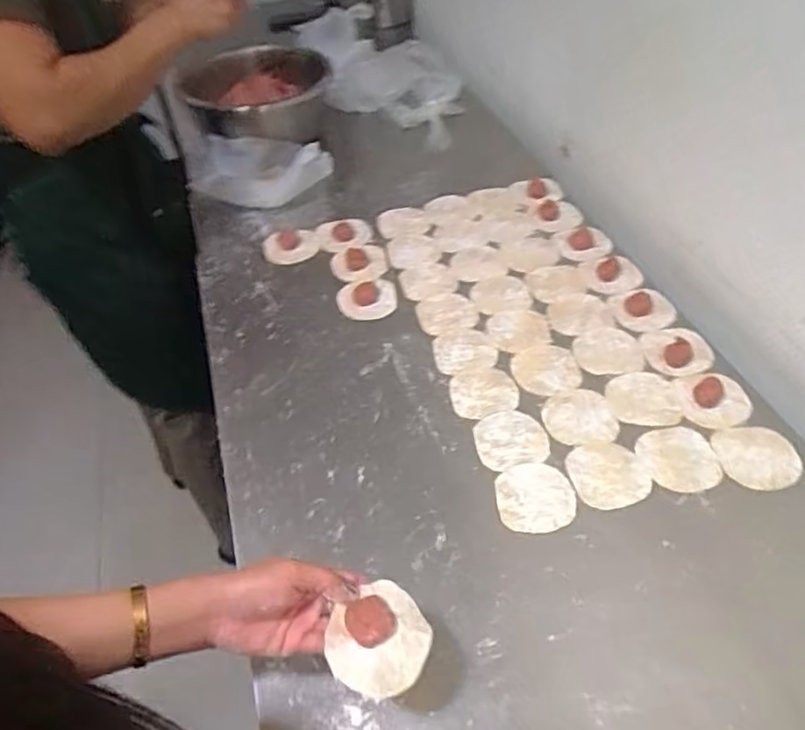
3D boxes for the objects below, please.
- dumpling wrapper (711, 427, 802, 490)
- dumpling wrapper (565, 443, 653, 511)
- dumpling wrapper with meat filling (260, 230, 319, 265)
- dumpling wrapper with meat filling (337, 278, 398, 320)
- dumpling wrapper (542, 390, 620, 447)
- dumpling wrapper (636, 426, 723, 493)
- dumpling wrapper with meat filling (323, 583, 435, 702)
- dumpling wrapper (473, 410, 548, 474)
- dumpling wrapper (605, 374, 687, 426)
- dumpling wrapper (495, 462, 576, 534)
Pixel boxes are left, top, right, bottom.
[{"bbox_3d":[0.379,0.099,0.672,0.084,0.006,0.080,-1,44,5],"label":"dumpling wrapper"},{"bbox_3d":[0.217,0.114,0.665,0.079,0.004,0.076,-8,46,-3],"label":"dumpling wrapper"},{"bbox_3d":[-0.174,-0.188,0.982,0.086,0.019,0.078,-15,47,-10],"label":"dumpling wrapper with meat filling"},{"bbox_3d":[-0.050,-0.097,0.889,0.081,0.014,0.071,-4,46,0],"label":"dumpling wrapper with meat filling"},{"bbox_3d":[0.202,0.061,0.724,0.078,0.005,0.082,-5,45,5],"label":"dumpling wrapper"},{"bbox_3d":[0.296,0.099,0.673,0.081,0.004,0.078,-3,48,4],"label":"dumpling wrapper"},{"bbox_3d":[-0.018,0.201,0.466,0.075,0.030,0.074,-3,48,4],"label":"dumpling wrapper with meat filling"},{"bbox_3d":[0.121,0.083,0.706,0.078,0.004,0.076,-2,46,2],"label":"dumpling wrapper"},{"bbox_3d":[0.281,0.038,0.735,0.078,0.004,0.081,-3,48,4],"label":"dumpling wrapper"},{"bbox_3d":[0.137,0.135,0.651,0.079,0.004,0.077,-2,46,2],"label":"dumpling wrapper"}]

